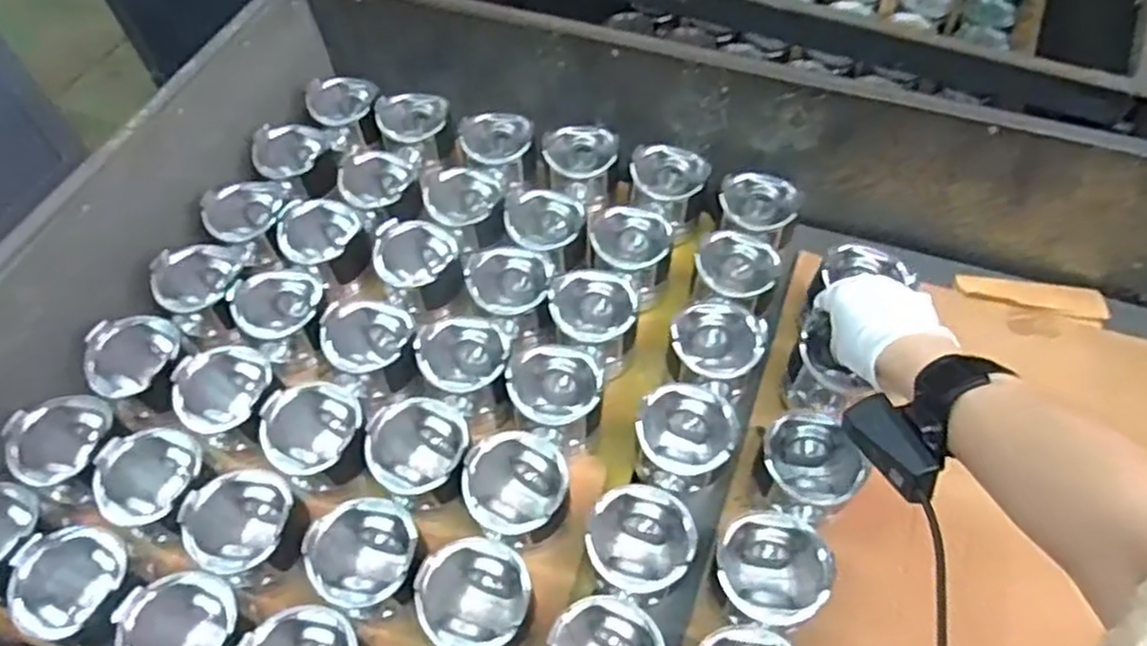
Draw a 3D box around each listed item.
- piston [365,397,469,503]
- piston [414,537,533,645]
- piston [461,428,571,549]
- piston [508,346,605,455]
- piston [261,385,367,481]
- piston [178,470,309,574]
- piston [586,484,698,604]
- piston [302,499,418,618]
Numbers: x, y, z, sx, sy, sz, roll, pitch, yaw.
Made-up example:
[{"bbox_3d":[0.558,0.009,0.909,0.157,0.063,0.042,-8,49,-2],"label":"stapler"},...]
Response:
[{"bbox_3d":[-0.130,0.119,0.633,0.082,0.081,0.077,2,56,3],"label":"piston"},{"bbox_3d":[-0.073,0.219,0.567,0.080,0.075,0.082,-1,56,1],"label":"piston"},{"bbox_3d":[-0.046,0.139,0.612,0.082,0.076,0.088,-1,56,1],"label":"piston"},{"bbox_3d":[-0.012,0.071,0.666,0.085,0.081,0.085,-1,56,1],"label":"piston"},{"bbox_3d":[-0.218,0.101,0.623,0.080,0.067,0.083,-1,56,1],"label":"piston"},{"bbox_3d":[-0.262,0.166,0.597,0.093,0.063,0.080,-12,56,-7],"label":"piston"},{"bbox_3d":[0.052,0.180,0.591,0.082,0.062,0.082,-1,56,1],"label":"piston"},{"bbox_3d":[-0.162,0.190,0.583,0.082,0.068,0.080,-1,56,1],"label":"piston"}]

